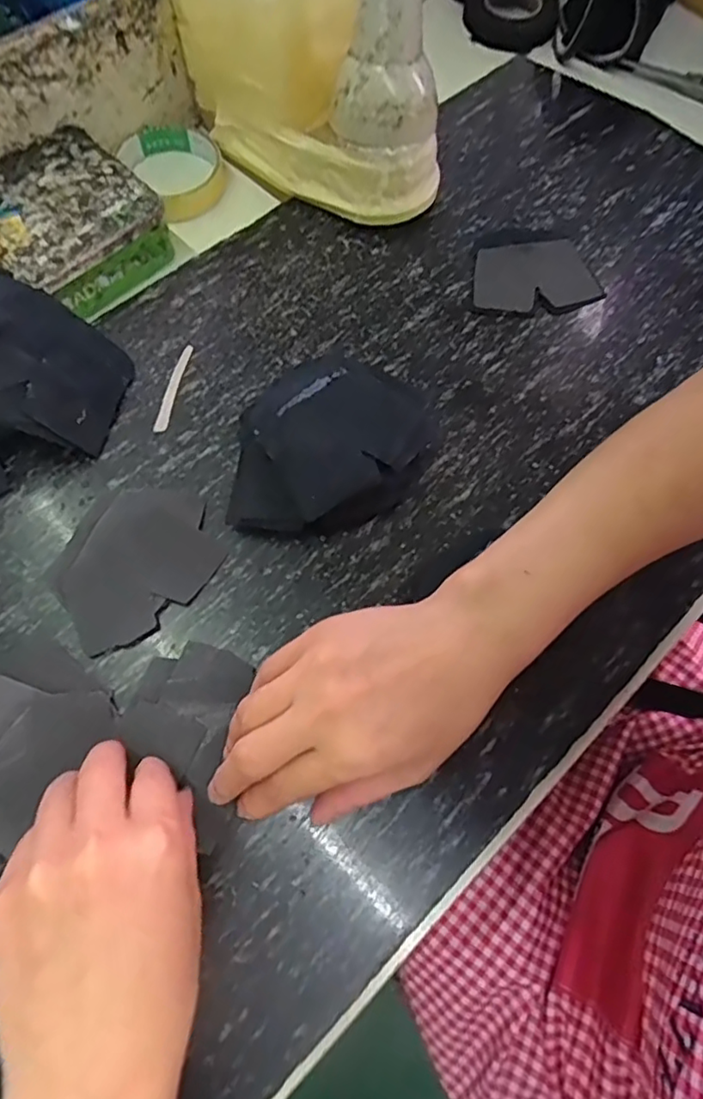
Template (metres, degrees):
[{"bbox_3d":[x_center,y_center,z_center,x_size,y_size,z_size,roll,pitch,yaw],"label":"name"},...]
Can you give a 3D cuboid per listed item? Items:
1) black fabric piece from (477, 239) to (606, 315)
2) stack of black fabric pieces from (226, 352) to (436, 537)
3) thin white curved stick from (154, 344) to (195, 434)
[{"bbox_3d":[0.130,-0.196,0.430,0.091,0.012,0.057,-7,69,-6],"label":"black fabric piece"},{"bbox_3d":[-0.012,-0.063,0.356,0.094,0.033,0.130,25,69,7],"label":"stack of black fabric pieces"},{"bbox_3d":[-0.114,-0.105,0.389,0.009,0.004,0.067,10,68,1],"label":"thin white curved stick"}]

